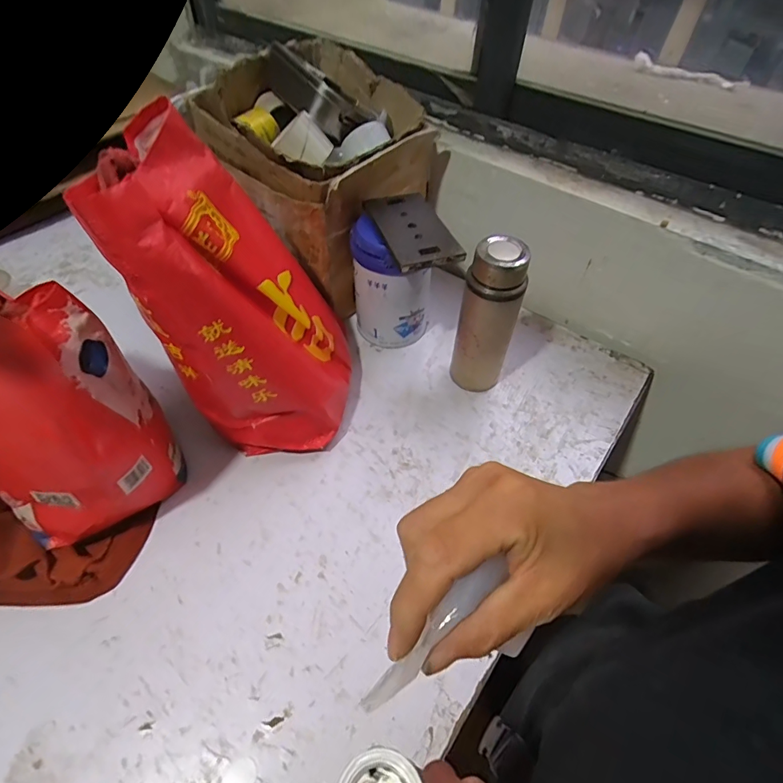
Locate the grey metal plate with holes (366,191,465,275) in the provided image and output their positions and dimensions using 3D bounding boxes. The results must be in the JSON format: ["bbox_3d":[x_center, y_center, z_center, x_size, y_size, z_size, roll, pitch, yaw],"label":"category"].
[{"bbox_3d":[0.029,-0.234,0.630,0.093,0.013,0.165,-13,54,-11],"label":"grey metal plate with holes"}]

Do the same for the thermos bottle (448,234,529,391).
[{"bbox_3d":[0.136,-0.096,0.634,0.077,0.245,0.070,18,54,11],"label":"thermos bottle"}]

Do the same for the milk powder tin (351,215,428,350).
[{"bbox_3d":[0.009,-0.176,0.713,0.108,0.193,0.118,0,53,0],"label":"milk powder tin"}]

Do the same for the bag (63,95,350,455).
[{"bbox_3d":[-0.164,-0.112,0.571,0.191,0.349,0.255,-5,53,-6],"label":"bag"}]

